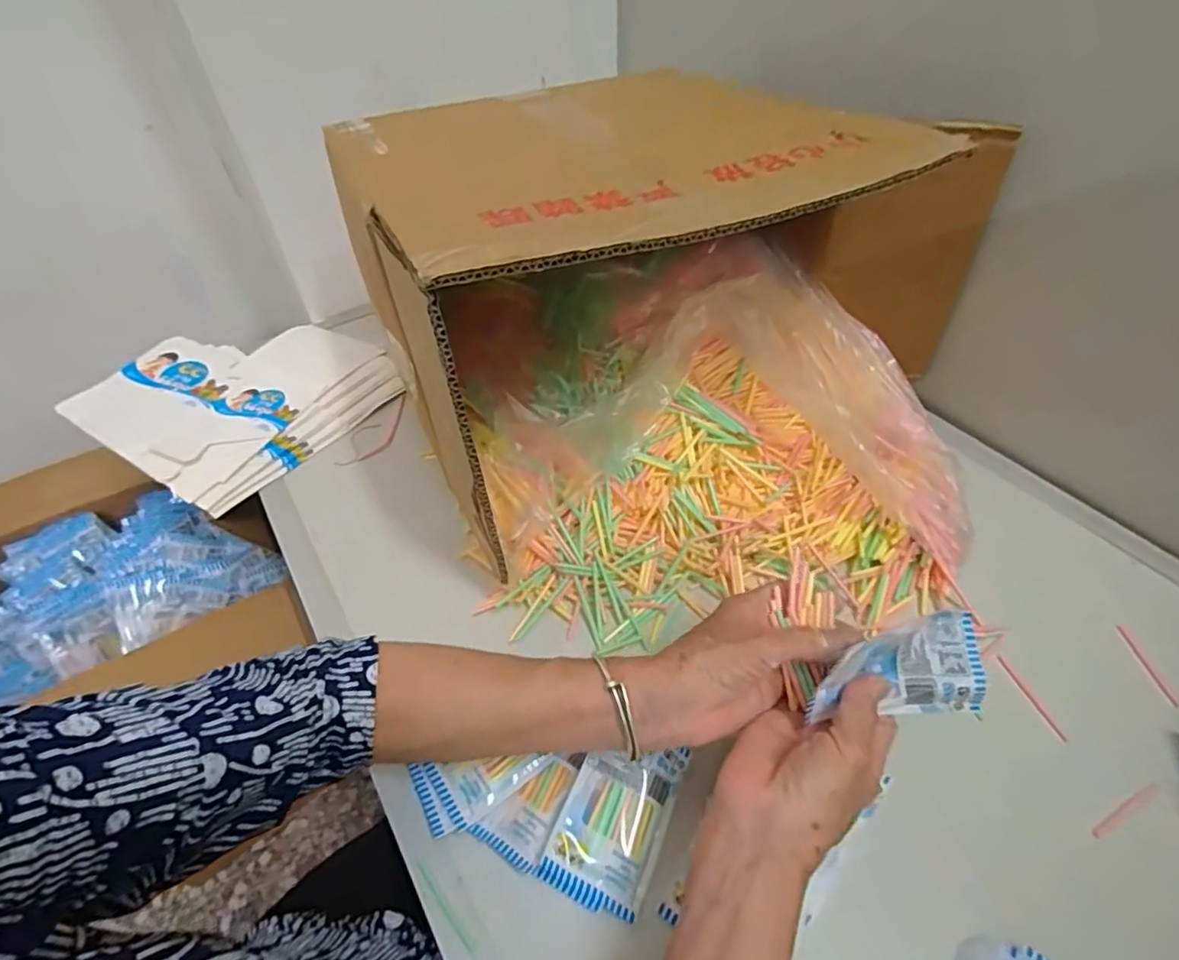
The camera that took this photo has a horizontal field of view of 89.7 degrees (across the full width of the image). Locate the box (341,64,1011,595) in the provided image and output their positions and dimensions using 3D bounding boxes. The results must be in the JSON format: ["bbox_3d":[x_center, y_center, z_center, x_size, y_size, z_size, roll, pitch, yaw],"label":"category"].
[{"bbox_3d":[0.089,-0.174,0.513,0.493,0.227,0.240,-22,51,-17],"label":"box"}]

